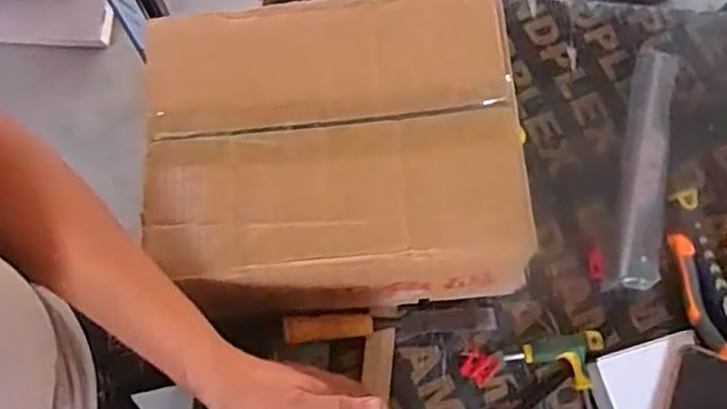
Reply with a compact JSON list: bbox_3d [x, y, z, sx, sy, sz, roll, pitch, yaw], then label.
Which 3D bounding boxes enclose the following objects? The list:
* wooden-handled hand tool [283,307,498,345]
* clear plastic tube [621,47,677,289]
[{"bbox_3d":[0.027,0.109,0.620,0.190,0.037,0.023,-4,74,-2],"label":"wooden-handled hand tool"},{"bbox_3d":[0.278,-0.040,0.671,0.037,0.020,0.249,13,74,3],"label":"clear plastic tube"}]

